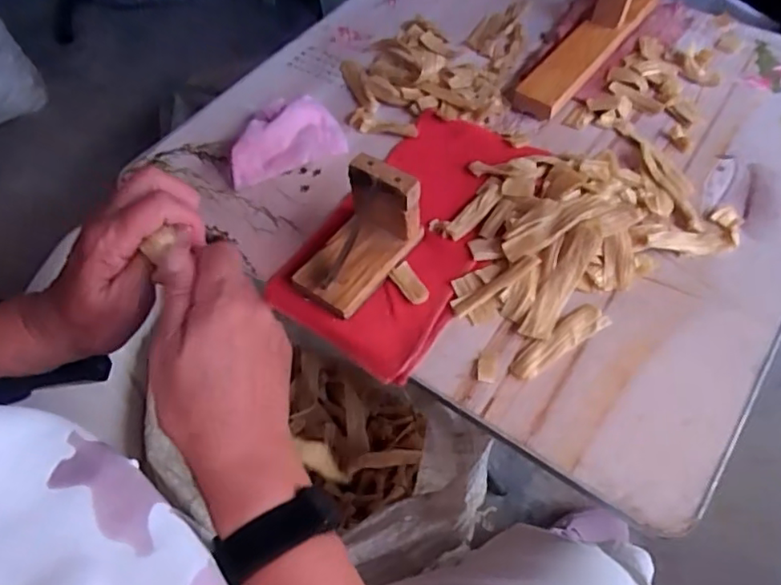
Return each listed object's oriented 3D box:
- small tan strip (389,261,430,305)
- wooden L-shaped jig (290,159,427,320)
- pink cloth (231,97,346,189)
[{"bbox_3d":[0.017,-0.008,0.503,0.019,0.007,0.041,-31,60,-17],"label":"small tan strip"},{"bbox_3d":[-0.032,-0.048,0.486,0.061,0.075,0.105,34,64,23],"label":"wooden L-shaped jig"},{"bbox_3d":[-0.115,-0.168,0.607,0.120,0.028,0.094,-22,58,-11],"label":"pink cloth"}]

